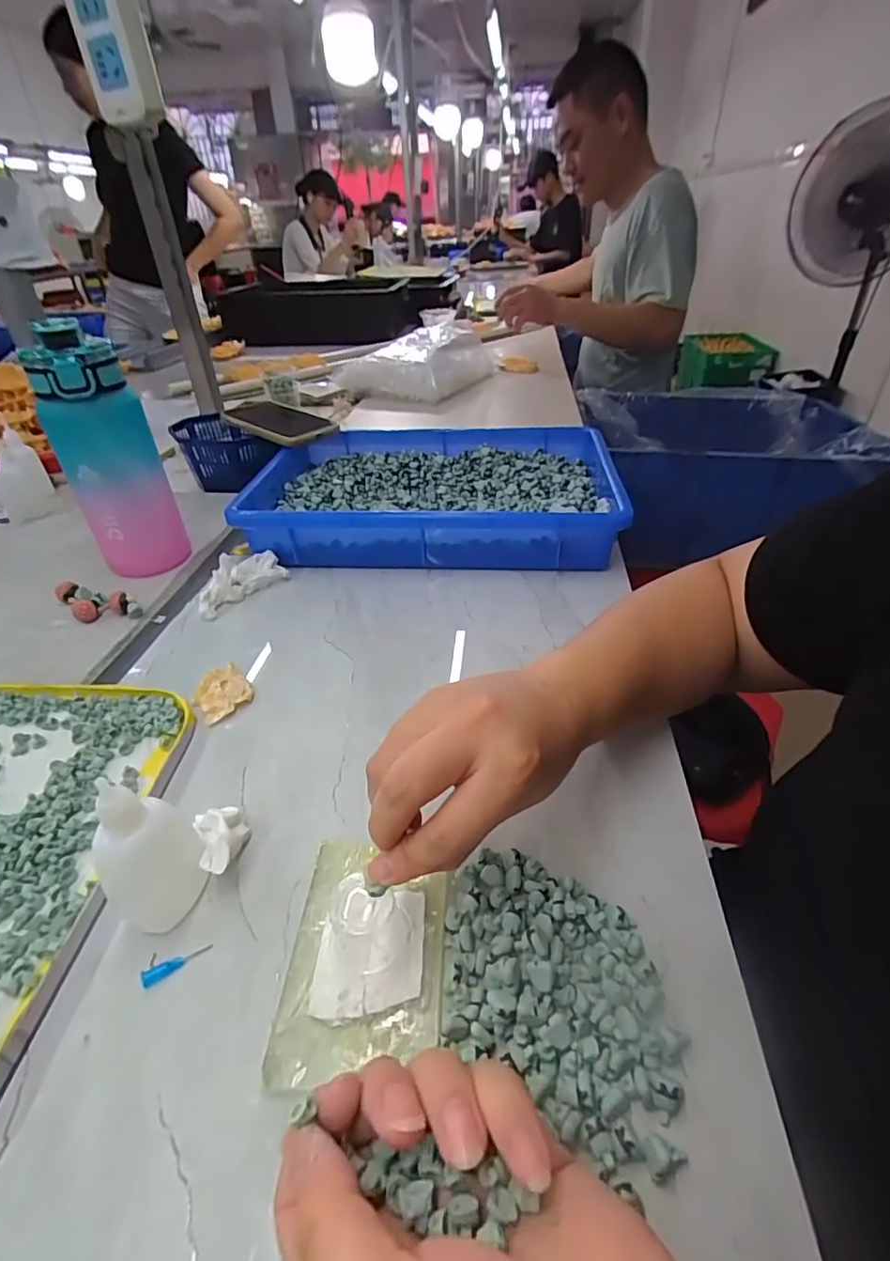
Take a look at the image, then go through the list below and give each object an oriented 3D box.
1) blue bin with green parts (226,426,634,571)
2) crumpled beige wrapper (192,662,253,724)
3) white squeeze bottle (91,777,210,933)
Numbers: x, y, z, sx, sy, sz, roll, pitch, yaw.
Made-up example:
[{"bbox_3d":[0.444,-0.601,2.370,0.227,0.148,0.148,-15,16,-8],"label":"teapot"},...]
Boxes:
[{"bbox_3d":[-0.012,-0.148,0.602,0.368,0.069,0.247,2,36,5],"label":"blue bin with green parts"},{"bbox_3d":[-0.162,0.044,0.396,0.037,0.010,0.042,-30,45,-33],"label":"crumpled beige wrapper"},{"bbox_3d":[-0.146,0.096,0.261,0.042,0.079,0.052,-29,44,-32],"label":"white squeeze bottle"}]

